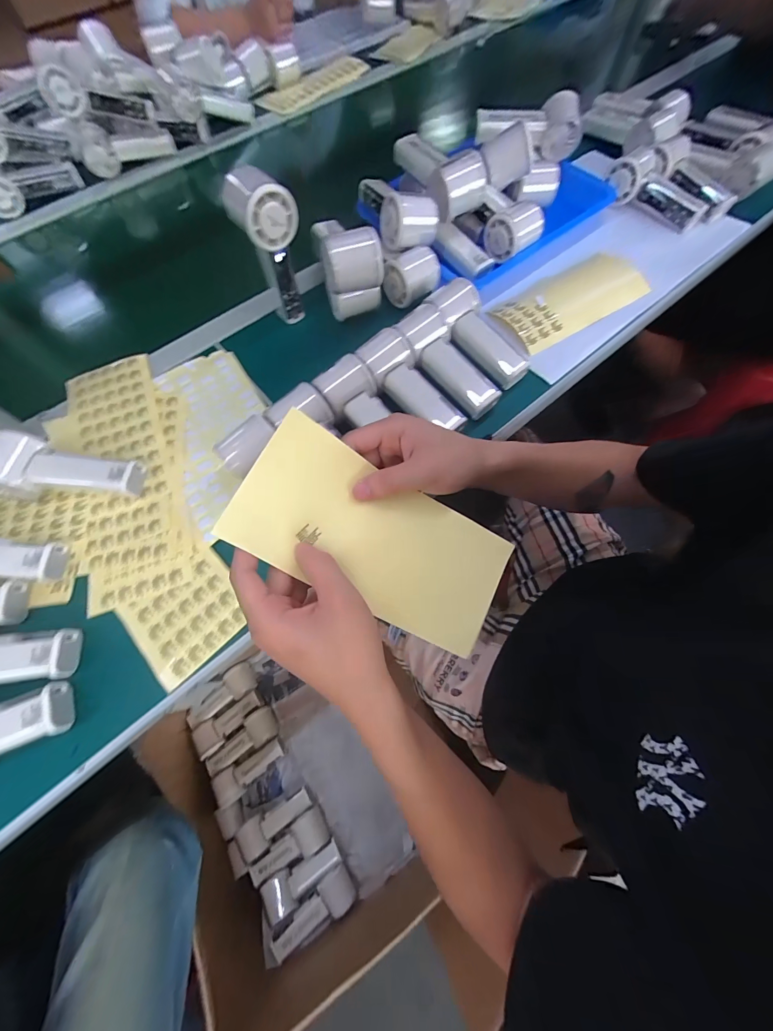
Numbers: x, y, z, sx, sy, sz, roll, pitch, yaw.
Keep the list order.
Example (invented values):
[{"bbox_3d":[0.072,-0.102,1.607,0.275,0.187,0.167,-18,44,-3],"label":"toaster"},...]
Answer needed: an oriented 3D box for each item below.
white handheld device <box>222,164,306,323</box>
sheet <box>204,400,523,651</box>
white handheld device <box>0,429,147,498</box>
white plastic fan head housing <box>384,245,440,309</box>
[{"bbox_3d":[-0.134,-0.315,0.420,0.057,0.147,0.073,-29,70,-10],"label":"white handheld device"},{"bbox_3d":[-0.002,0.020,0.269,0.212,0.014,0.100,30,76,-15],"label":"sheet"},{"bbox_3d":[-0.339,-0.046,0.372,0.142,0.052,0.061,4,68,3],"label":"white handheld device"},{"bbox_3d":[0.036,-0.321,0.470,0.070,0.049,0.051,-33,71,-11],"label":"white plastic fan head housing"}]

